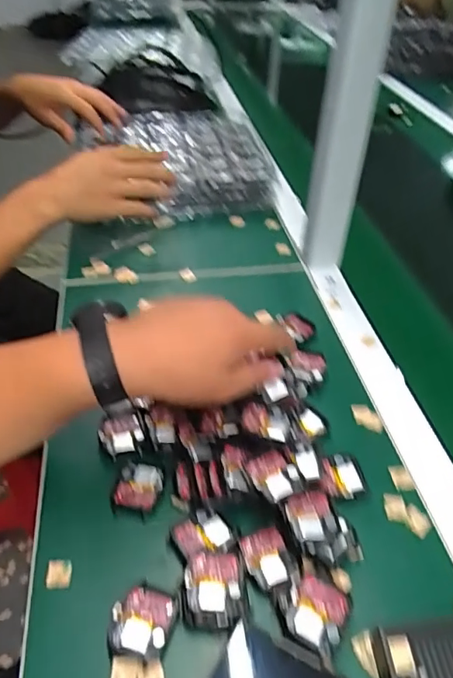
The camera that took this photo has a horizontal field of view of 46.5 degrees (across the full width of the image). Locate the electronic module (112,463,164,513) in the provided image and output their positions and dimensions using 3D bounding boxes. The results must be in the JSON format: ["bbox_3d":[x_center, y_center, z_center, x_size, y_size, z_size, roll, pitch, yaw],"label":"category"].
[{"bbox_3d":[-0.068,0.116,0.416,0.033,0.008,0.038,8,41,7],"label":"electronic module"}]

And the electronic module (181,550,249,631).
[{"bbox_3d":[-0.008,0.167,0.350,0.040,0.015,0.048,1,41,-2],"label":"electronic module"}]

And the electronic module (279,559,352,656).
[{"bbox_3d":[0.058,0.174,0.341,0.039,0.019,0.048,24,45,23],"label":"electronic module"}]

